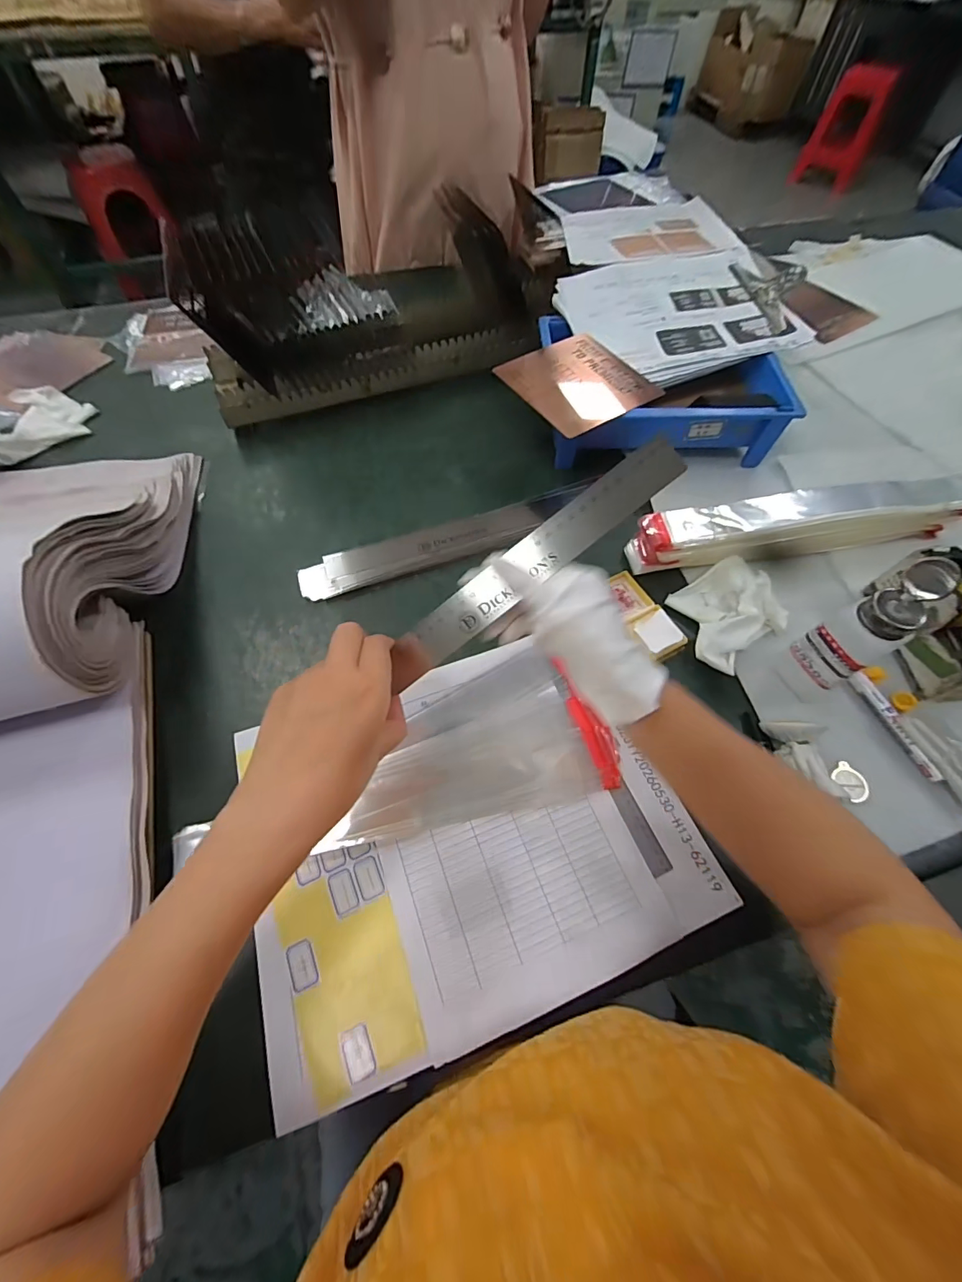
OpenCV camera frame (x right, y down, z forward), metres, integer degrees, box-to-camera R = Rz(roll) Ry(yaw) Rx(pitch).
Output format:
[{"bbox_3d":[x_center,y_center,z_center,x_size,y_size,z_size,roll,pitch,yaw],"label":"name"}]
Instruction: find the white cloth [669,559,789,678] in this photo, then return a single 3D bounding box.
[{"bbox_3d":[0.264,-0.033,0.489,0.113,0.032,0.102,-25,65,-14],"label":"white cloth"}]

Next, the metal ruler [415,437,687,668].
[{"bbox_3d":[0.046,-0.063,0.322,0.217,0.007,0.031,-39,82,6],"label":"metal ruler"}]

